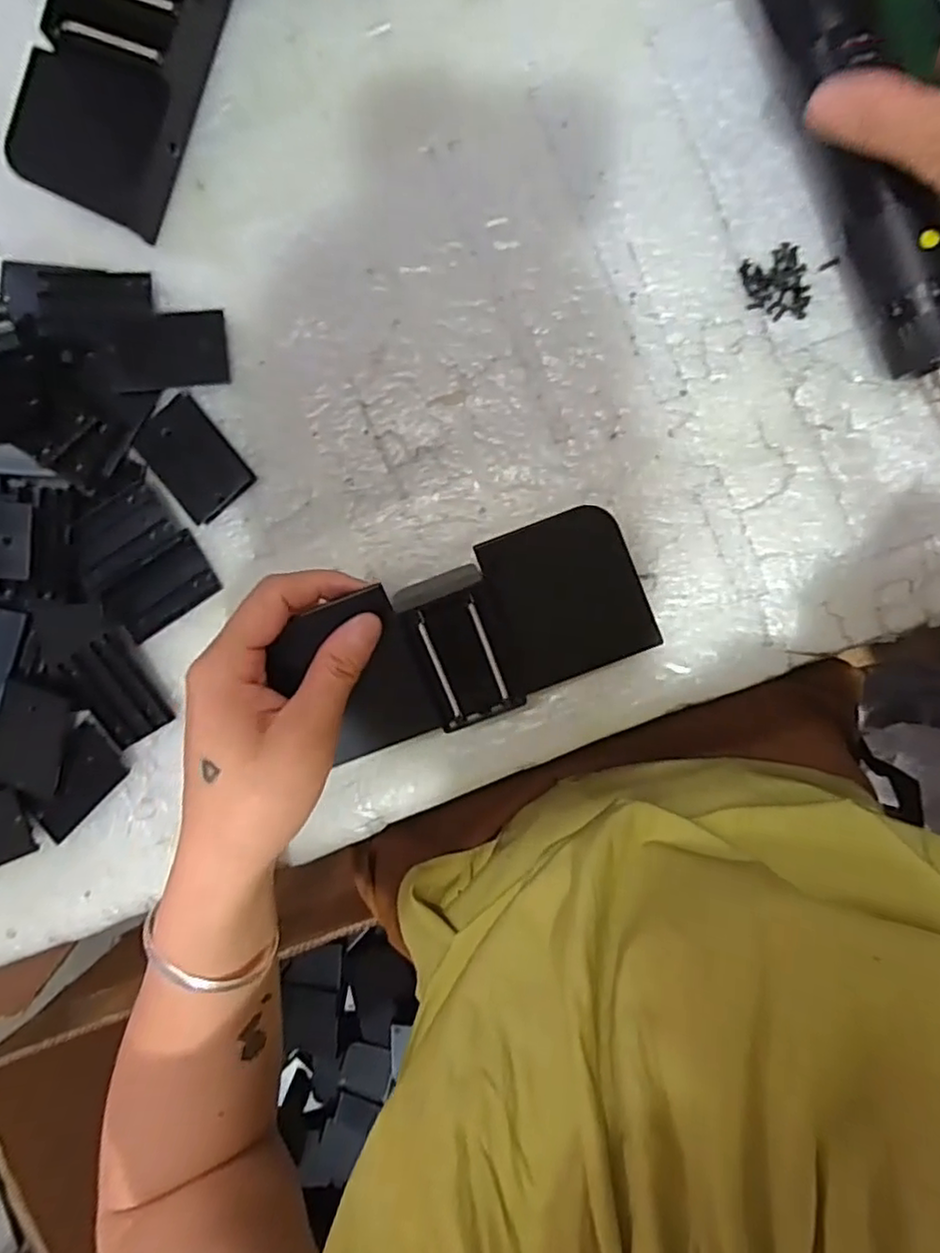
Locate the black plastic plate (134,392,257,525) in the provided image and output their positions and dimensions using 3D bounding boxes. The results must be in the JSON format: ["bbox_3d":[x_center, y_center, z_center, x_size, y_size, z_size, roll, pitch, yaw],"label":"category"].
[{"bbox_3d":[-0.136,-0.082,0.323,0.036,0.004,0.055,-41,90,-1],"label":"black plastic plate"}]

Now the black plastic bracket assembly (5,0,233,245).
[{"bbox_3d":[-0.158,-0.277,0.308,0.071,0.029,0.158,22,96,5],"label":"black plastic bracket assembly"}]

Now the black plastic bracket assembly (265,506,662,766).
[{"bbox_3d":[0.000,0.004,0.285,0.148,0.023,0.071,-24,109,-1],"label":"black plastic bracket assembly"}]

